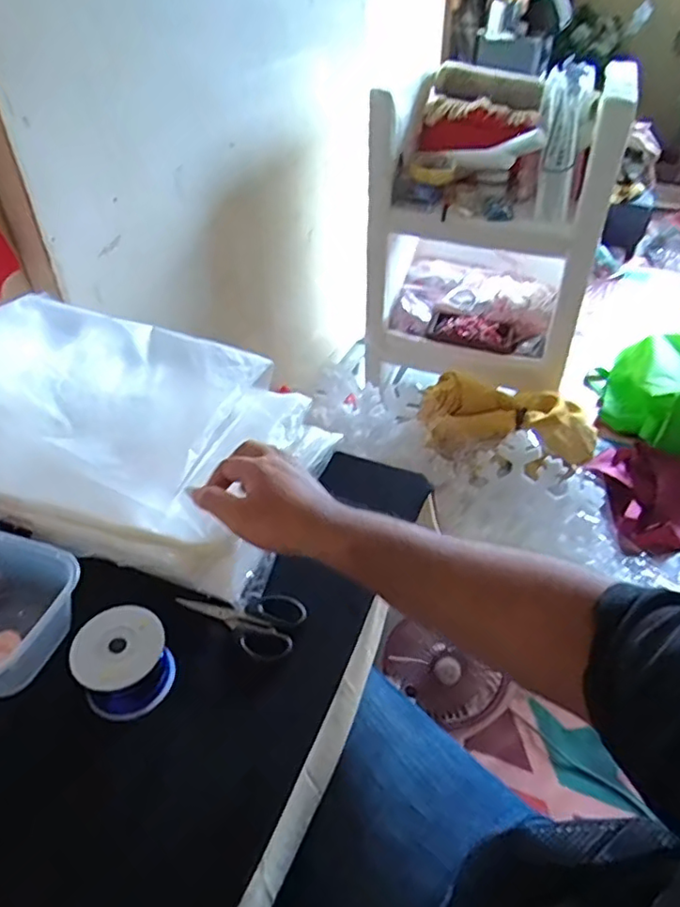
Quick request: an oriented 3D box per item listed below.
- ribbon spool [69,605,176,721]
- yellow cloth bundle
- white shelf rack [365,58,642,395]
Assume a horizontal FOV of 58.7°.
[{"bbox_3d":[-0.165,0.160,0.465,0.065,0.050,0.063,0,41,0],"label":"ribbon spool"},{"bbox_3d":[0.346,-0.074,1.270,0.343,0.103,0.157,3,41,3],"label":"yellow cloth bundle"},{"bbox_3d":[0.313,-0.514,1.412,0.474,0.609,0.412,7,42,7],"label":"white shelf rack"}]

